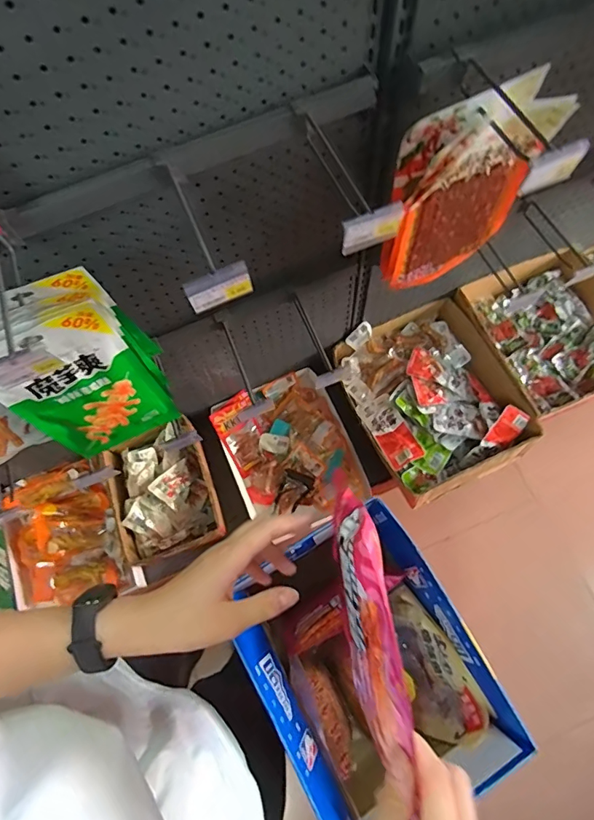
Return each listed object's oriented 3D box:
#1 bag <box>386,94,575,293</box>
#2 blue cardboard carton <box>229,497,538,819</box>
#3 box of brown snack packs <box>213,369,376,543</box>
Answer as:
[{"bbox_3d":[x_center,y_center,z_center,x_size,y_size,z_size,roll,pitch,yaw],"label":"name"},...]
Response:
[{"bbox_3d":[0.228,-0.281,0.657,0.203,0.260,0.028,-23,72,-6],"label":"bag"},{"bbox_3d":[0.086,0.317,0.589,0.237,0.162,0.287,-31,73,-8],"label":"blue cardboard carton"},{"bbox_3d":[-0.020,0.098,1.145,0.291,0.085,0.356,-23,72,-6],"label":"box of brown snack packs"}]

